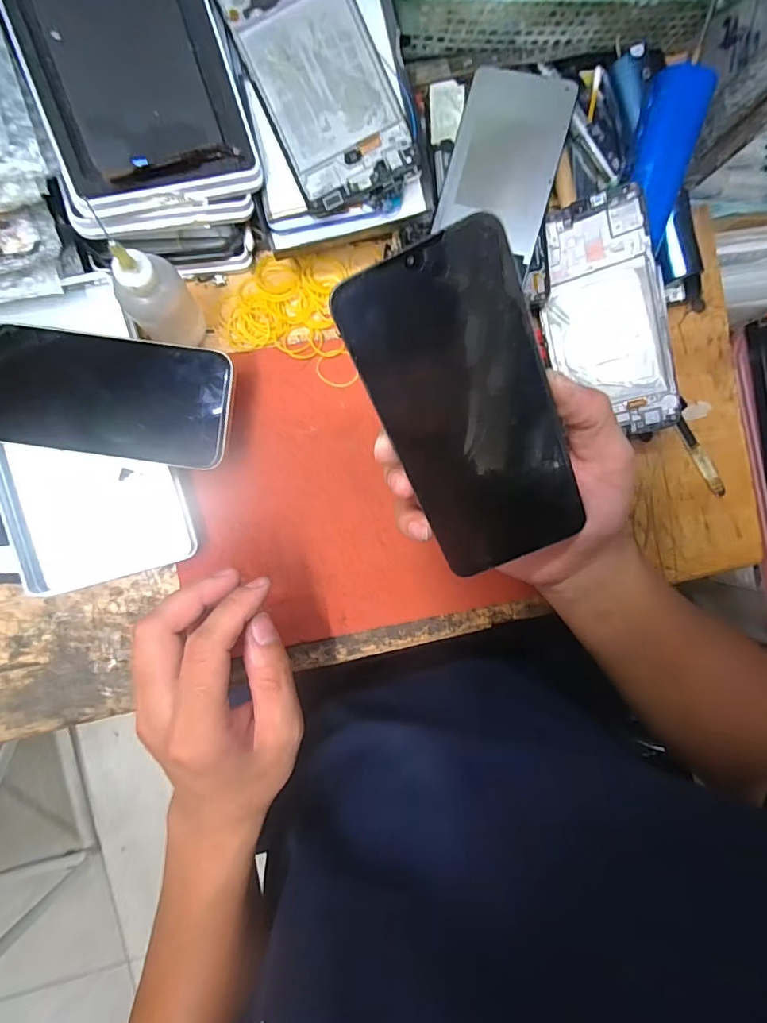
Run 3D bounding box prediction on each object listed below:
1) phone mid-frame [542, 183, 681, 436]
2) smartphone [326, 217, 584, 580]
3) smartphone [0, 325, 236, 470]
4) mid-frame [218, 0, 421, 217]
[{"bbox_3d":[0.148,-0.127,0.321,0.069,0.005,0.153,-11,98,24],"label":"phone mid-frame"},{"bbox_3d":[0.041,-0.040,0.220,0.073,0.004,0.154,-22,115,8],"label":"smartphone"},{"bbox_3d":[-0.163,-0.068,0.284,0.146,0.004,0.070,8,95,0],"label":"smartphone"},{"bbox_3d":[-0.037,-0.250,0.273,0.070,0.011,0.147,-24,97,5],"label":"mid-frame"}]

